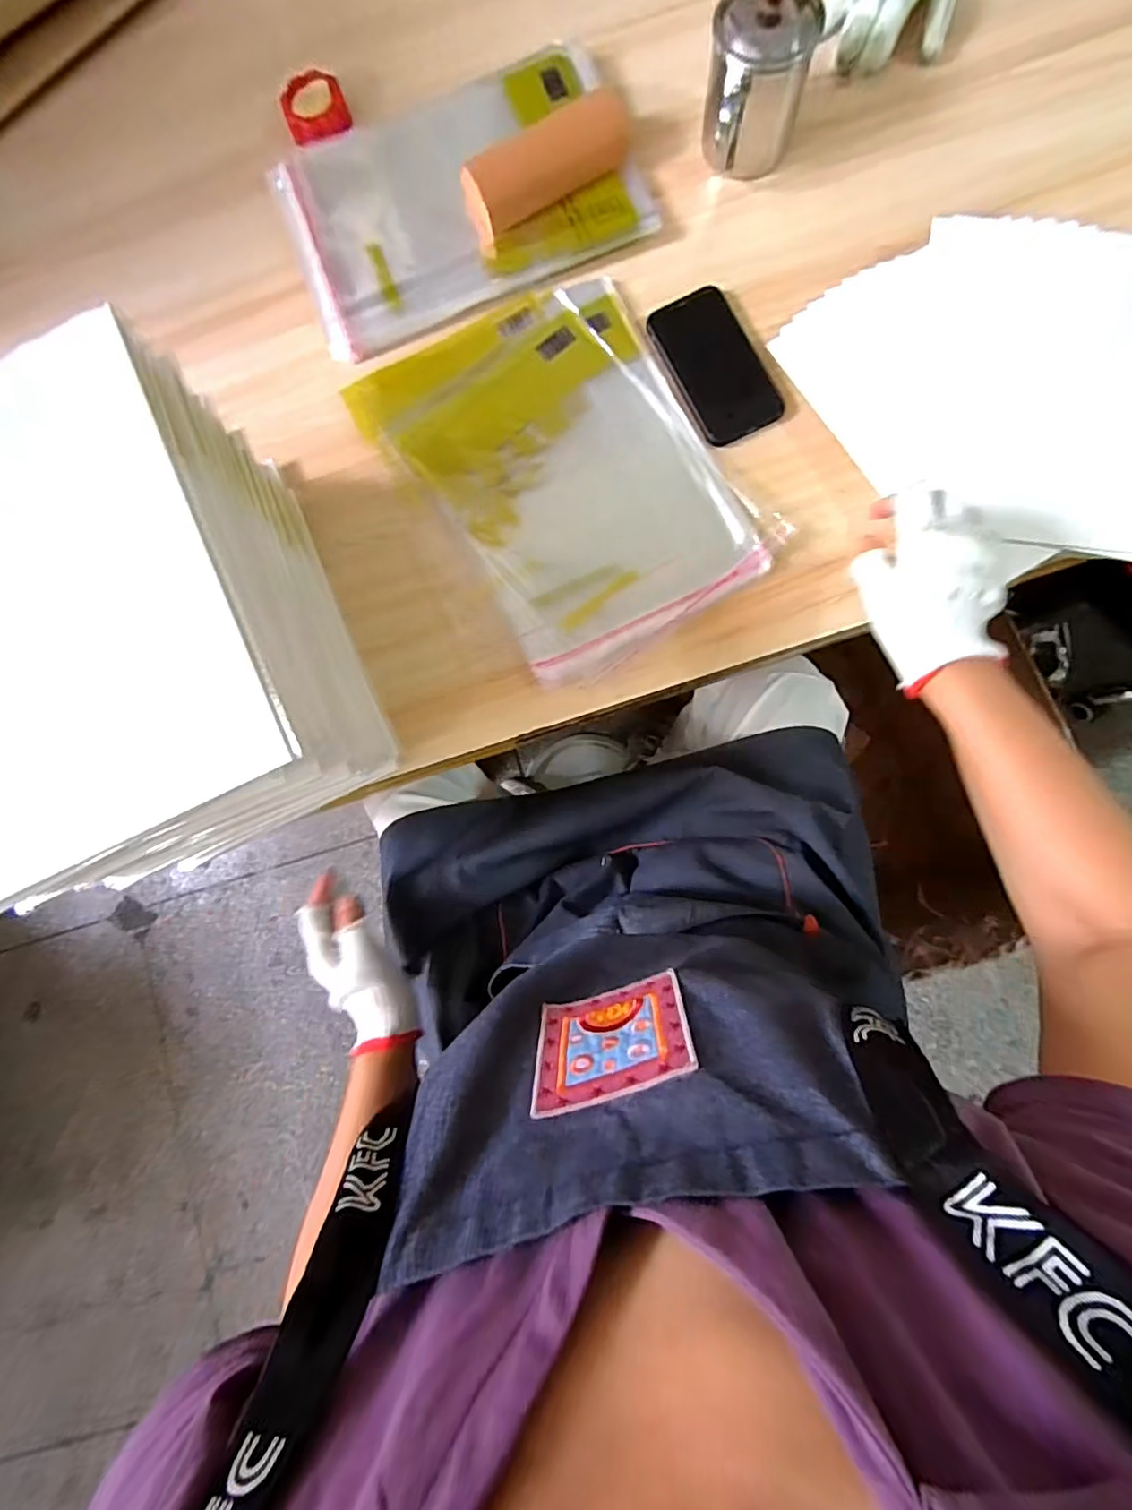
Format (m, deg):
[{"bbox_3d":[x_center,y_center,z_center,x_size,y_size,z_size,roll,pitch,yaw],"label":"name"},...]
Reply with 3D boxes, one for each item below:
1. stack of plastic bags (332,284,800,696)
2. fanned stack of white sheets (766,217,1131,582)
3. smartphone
[{"bbox_3d":[-0.002,-0.266,0.537,0.247,0.019,0.361,-34,83,2],"label":"stack of plastic bags"},{"bbox_3d":[0.356,-0.318,0.493,0.316,0.018,0.293,7,84,10],"label":"fanned stack of white sheets"},{"bbox_3d":[0.135,-0.359,0.527,0.076,0.004,0.145,-26,84,3],"label":"smartphone"}]

